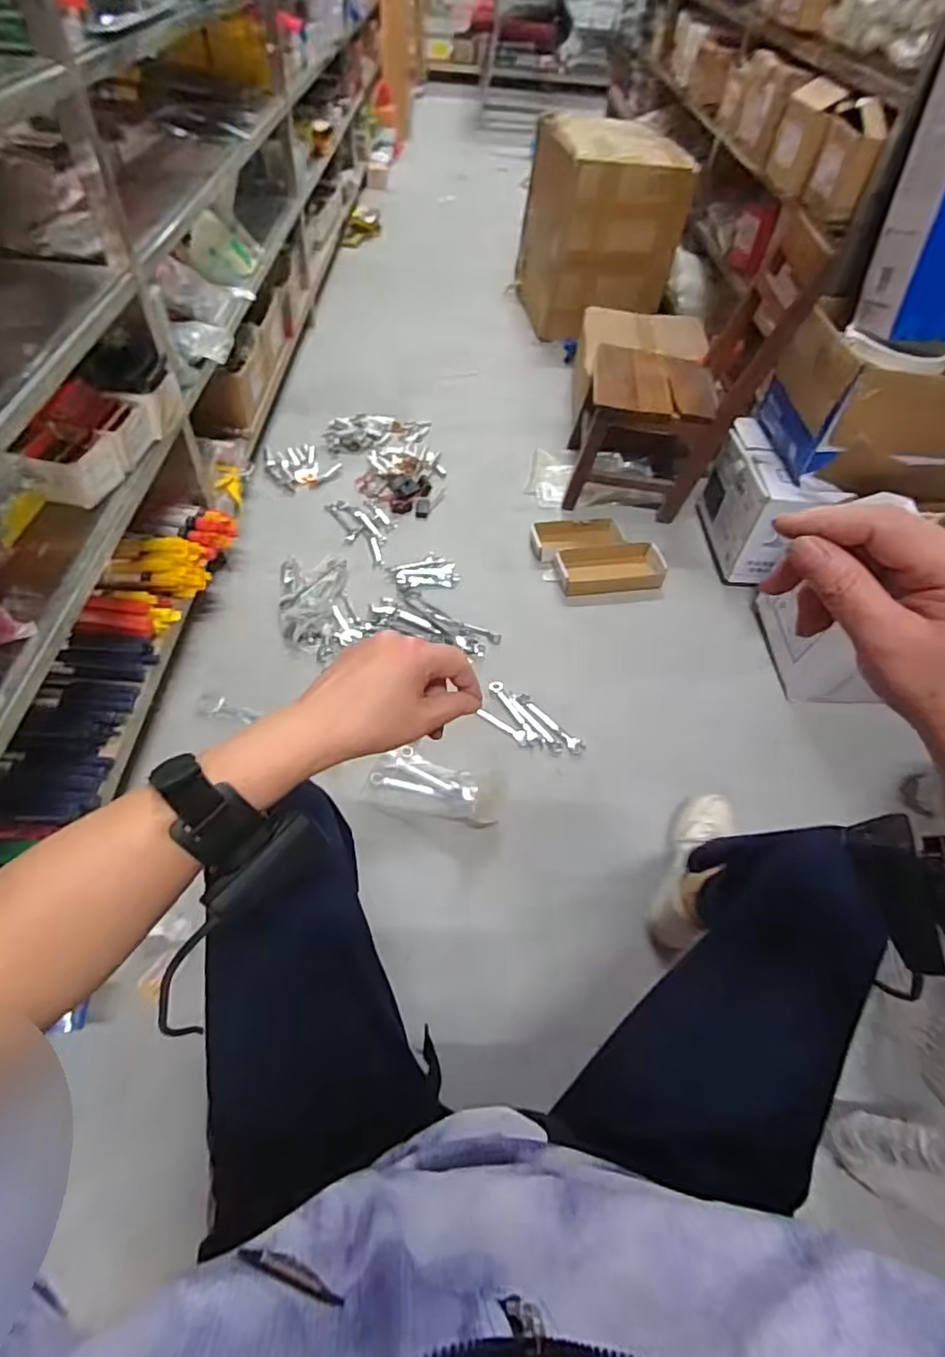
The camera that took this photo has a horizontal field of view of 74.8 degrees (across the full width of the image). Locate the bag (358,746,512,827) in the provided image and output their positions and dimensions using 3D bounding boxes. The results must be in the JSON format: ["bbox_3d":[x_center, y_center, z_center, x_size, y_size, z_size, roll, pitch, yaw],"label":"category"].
[{"bbox_3d":[-0.058,0.173,0.978,0.214,0.028,0.108,11,53,4],"label":"bag"}]

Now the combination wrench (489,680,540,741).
[{"bbox_3d":[0.072,0.056,1.109,0.028,0.011,0.135,-22,57,-20],"label":"combination wrench"}]

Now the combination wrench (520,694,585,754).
[{"bbox_3d":[0.142,0.078,1.103,0.030,0.015,0.144,-33,62,-26],"label":"combination wrench"}]

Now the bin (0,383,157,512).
[{"bbox_3d":[-0.546,-0.337,0.879,0.104,0.078,0.196,8,53,2],"label":"bin"}]

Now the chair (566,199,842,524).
[{"bbox_3d":[0.432,-0.652,1.341,0.354,0.537,0.277,5,53,0],"label":"chair"}]

